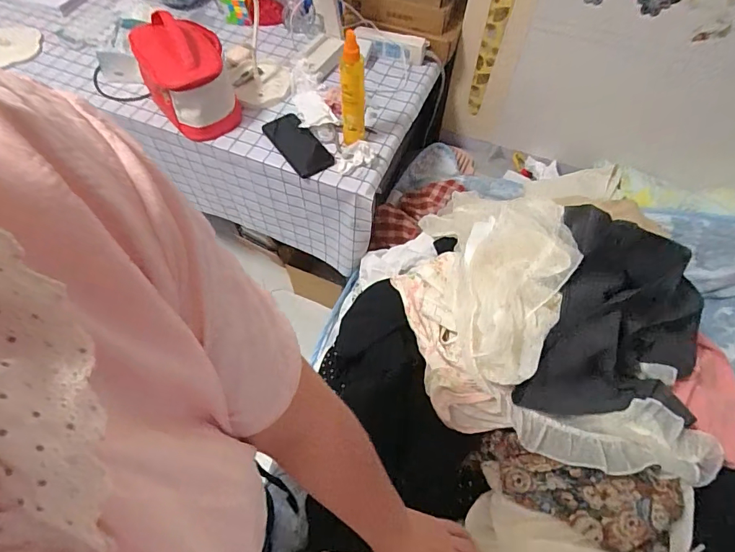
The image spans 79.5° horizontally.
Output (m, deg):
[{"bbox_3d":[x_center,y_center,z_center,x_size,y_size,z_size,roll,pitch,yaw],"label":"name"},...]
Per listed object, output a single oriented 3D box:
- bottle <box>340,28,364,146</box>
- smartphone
[{"bbox_3d":[-0.026,-0.315,0.777,0.043,0.196,0.038,-3,60,-3],"label":"bottle"},{"bbox_3d":[-0.139,-0.263,0.874,0.076,0.015,0.172,-33,66,-18],"label":"smartphone"}]

